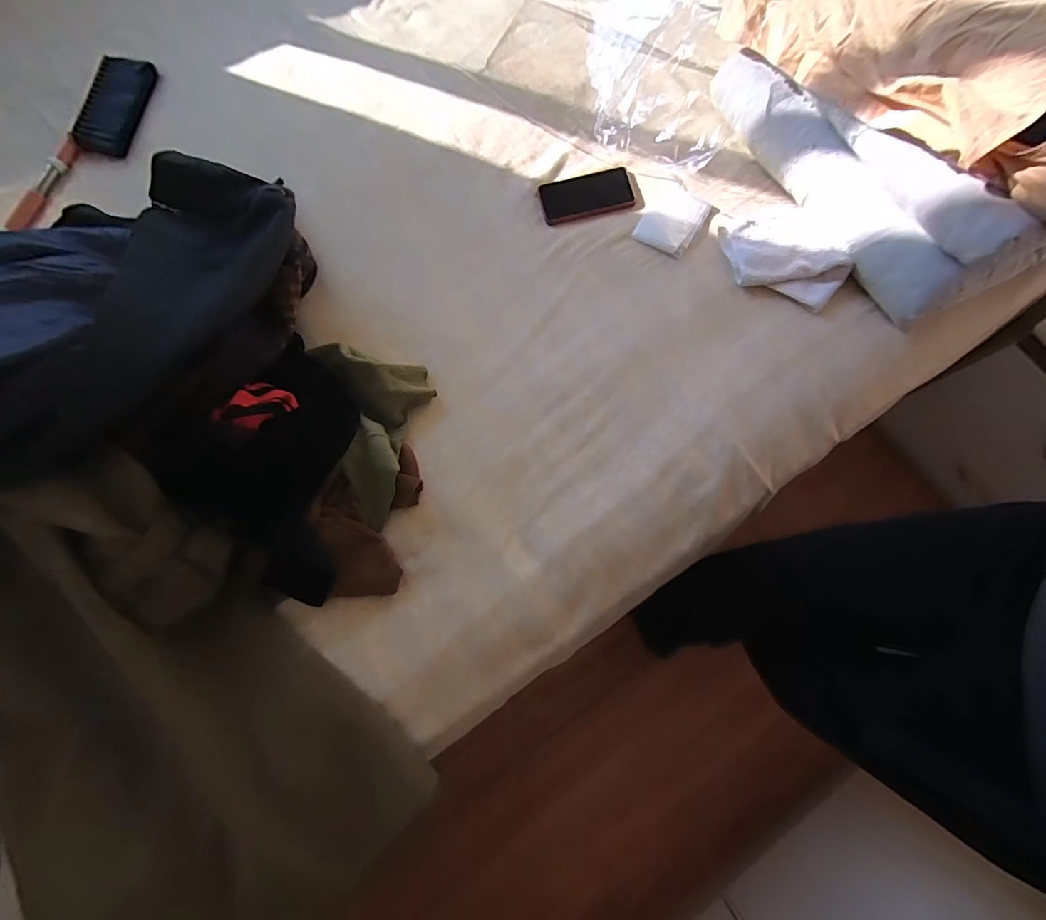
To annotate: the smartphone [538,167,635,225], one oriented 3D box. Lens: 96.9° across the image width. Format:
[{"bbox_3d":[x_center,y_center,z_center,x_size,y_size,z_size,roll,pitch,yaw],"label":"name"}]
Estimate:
[{"bbox_3d":[0.111,-0.463,0.808,0.159,0.014,0.083,-12,78,-3],"label":"smartphone"}]

